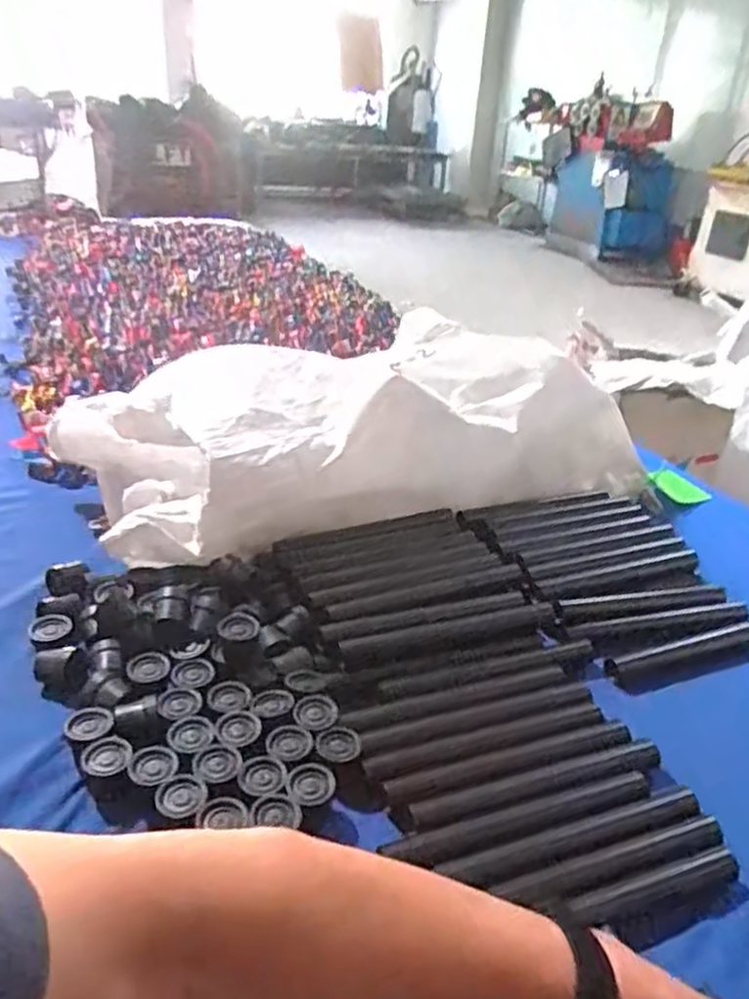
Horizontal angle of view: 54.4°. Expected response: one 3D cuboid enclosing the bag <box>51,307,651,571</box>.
[{"bbox_3d":[0.004,-0.100,0.942,0.727,0.186,0.281,-11,32,-26],"label":"bag"}]

